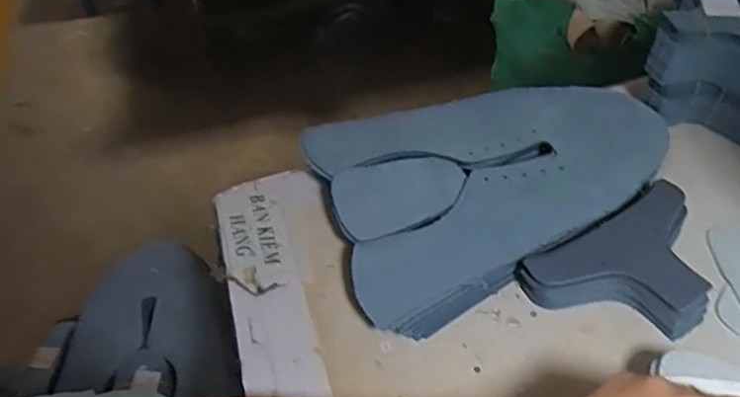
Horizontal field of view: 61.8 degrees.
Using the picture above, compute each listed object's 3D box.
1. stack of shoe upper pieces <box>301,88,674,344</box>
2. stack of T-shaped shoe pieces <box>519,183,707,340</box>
[{"bbox_3d":[0.109,-0.015,0.505,0.284,0.035,0.190,-17,51,-8],"label":"stack of shoe upper pieces"},{"bbox_3d":[0.192,0.055,0.443,0.141,0.031,0.093,-26,53,-15],"label":"stack of T-shaped shoe pieces"}]

